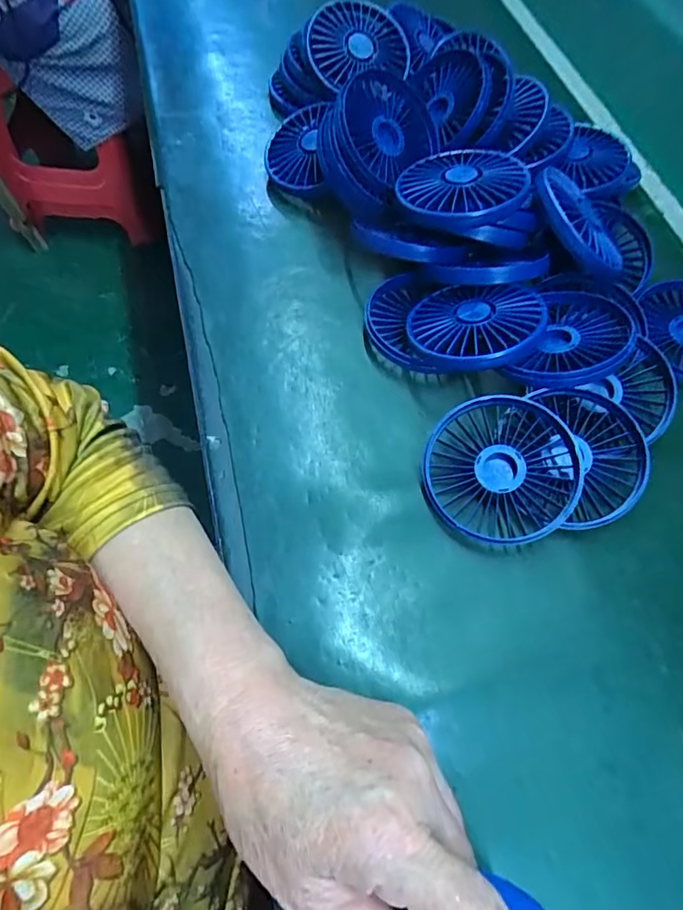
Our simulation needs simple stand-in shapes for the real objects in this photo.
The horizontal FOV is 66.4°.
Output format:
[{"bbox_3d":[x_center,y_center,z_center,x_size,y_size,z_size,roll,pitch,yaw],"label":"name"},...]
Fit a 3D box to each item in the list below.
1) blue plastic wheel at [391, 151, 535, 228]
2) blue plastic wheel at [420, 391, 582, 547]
[{"bbox_3d":[0.081,-0.182,0.351,0.083,0.021,0.080,2,62,-4],"label":"blue plastic wheel"},{"bbox_3d":[0.096,0.008,0.310,0.088,0.018,0.084,-1,79,7],"label":"blue plastic wheel"}]

